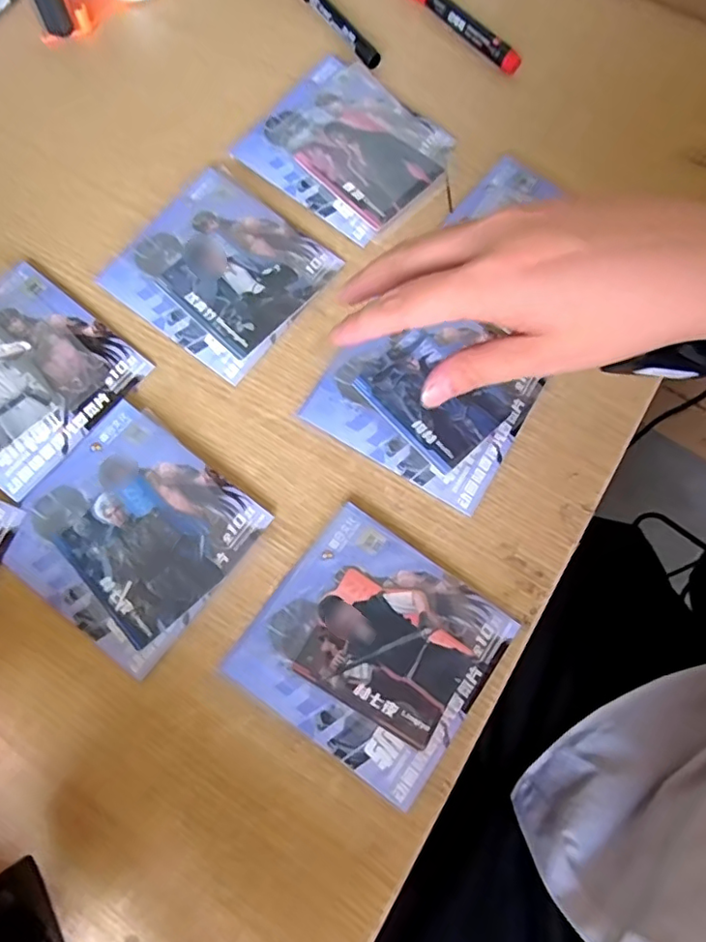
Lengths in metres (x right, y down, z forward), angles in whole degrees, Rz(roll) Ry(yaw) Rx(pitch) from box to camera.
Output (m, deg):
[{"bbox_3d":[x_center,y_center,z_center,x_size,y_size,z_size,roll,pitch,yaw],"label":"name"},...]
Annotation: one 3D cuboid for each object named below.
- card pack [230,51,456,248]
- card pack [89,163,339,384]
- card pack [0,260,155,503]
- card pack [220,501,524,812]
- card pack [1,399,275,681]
[{"bbox_3d":[-0.004,-0.263,0.459,0.146,0.007,0.129,38,77,9],"label":"card pack"},{"bbox_3d":[-0.098,-0.152,0.427,0.134,0.009,0.131,37,76,9],"label":"card pack"},{"bbox_3d":[-0.240,-0.074,0.400,0.150,0.008,0.128,38,77,9],"label":"card pack"},{"bbox_3d":[0.013,0.109,0.352,0.136,0.010,0.128,35,76,9],"label":"card pack"},{"bbox_3d":[-0.144,0.038,0.370,0.135,0.008,0.130,37,76,9],"label":"card pack"}]

